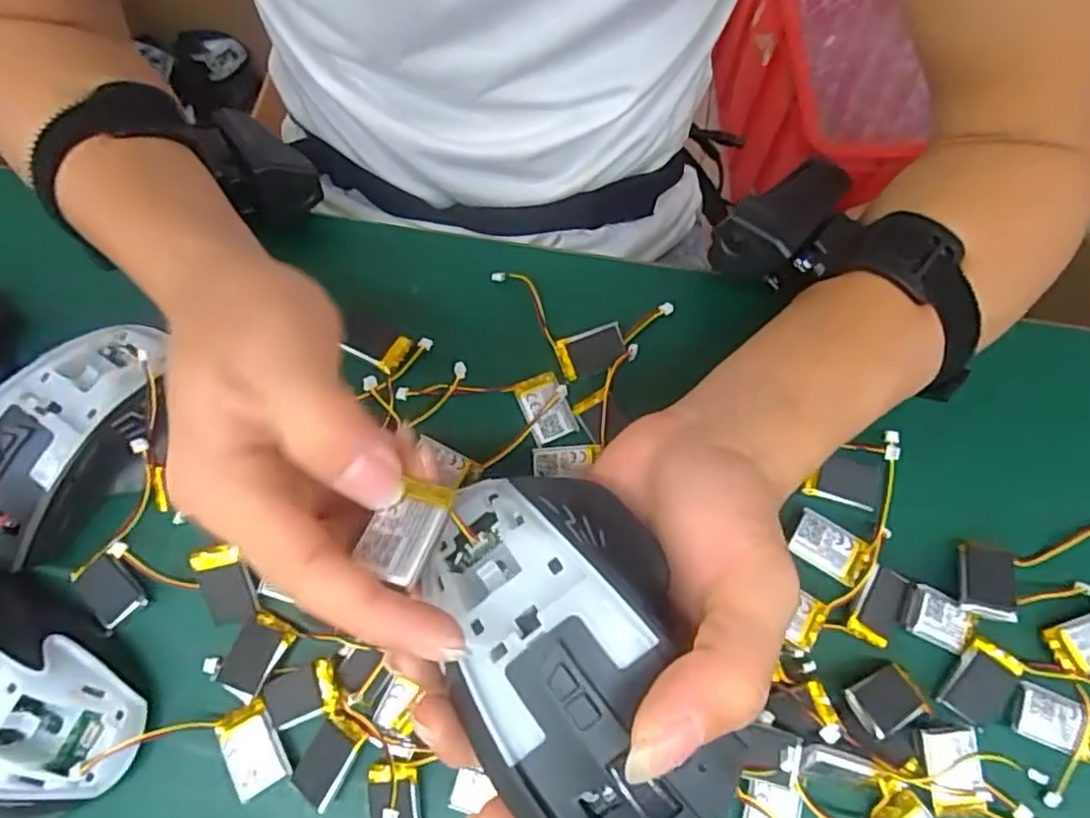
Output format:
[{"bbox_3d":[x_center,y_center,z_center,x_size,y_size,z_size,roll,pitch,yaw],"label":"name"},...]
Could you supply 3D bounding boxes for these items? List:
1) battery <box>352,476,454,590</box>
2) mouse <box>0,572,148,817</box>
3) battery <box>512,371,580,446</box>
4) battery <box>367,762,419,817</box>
[{"bbox_3d":[-0.038,0.034,0.192,0.017,0.005,0.030,18,57,9],"label":"battery"},{"bbox_3d":[-0.216,0.105,0.259,0.119,0.034,0.066,24,75,7],"label":"mouse"},{"bbox_3d":[0.001,-0.001,0.304,0.022,0.004,0.030,-21,74,-6],"label":"battery"},{"bbox_3d":[-0.058,0.152,0.259,0.021,0.010,0.031,-7,74,-2],"label":"battery"}]

